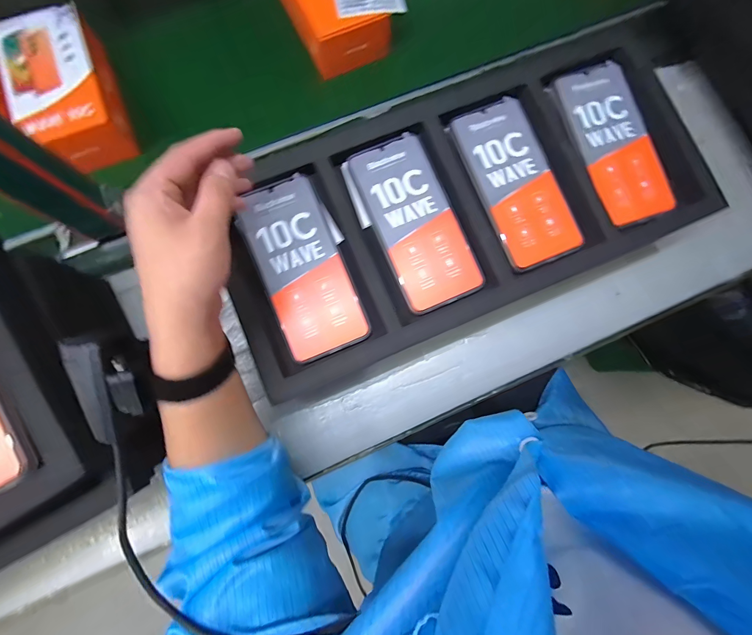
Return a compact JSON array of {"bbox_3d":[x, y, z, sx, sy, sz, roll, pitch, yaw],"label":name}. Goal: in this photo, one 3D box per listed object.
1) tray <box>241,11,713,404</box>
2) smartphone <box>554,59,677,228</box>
[{"bbox_3d":[0.088,-0.126,0.343,0.479,0.055,0.237,-22,80,-5],"label":"tray"},{"bbox_3d":[0.251,-0.184,0.356,0.078,0.009,0.172,-19,84,-4],"label":"smartphone"}]

